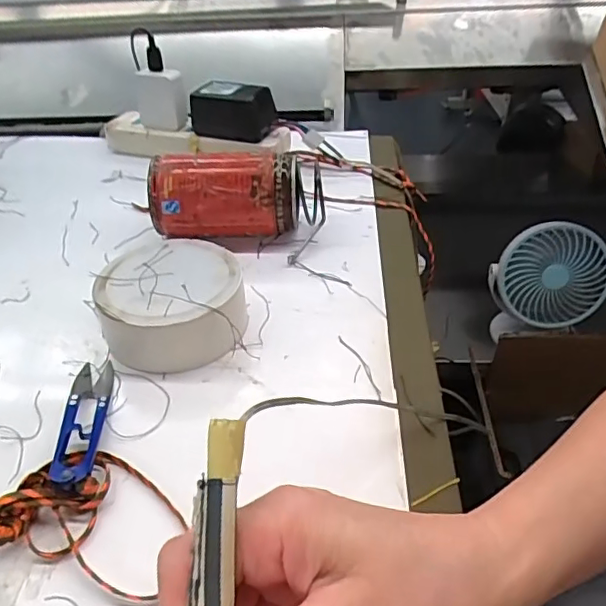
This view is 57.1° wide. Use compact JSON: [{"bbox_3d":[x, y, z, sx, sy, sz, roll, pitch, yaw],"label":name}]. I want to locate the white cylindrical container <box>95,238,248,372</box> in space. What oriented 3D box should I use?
[{"bbox_3d":[-0.082,0.001,0.358,0.090,0.040,0.092,-1,37,1],"label":"white cylindrical container"}]

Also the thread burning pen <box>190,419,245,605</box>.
[{"bbox_3d":[-0.028,0.104,0.172,0.016,0.012,0.131,0,73,2],"label":"thread burning pen"}]

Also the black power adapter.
[{"bbox_3d":[-0.066,-0.190,0.545,0.078,0.042,0.044,10,36,17],"label":"black power adapter"}]

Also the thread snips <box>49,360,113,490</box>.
[{"bbox_3d":[-0.118,0.060,0.298,0.020,0.019,0.097,-7,38,-6],"label":"thread snips"}]

